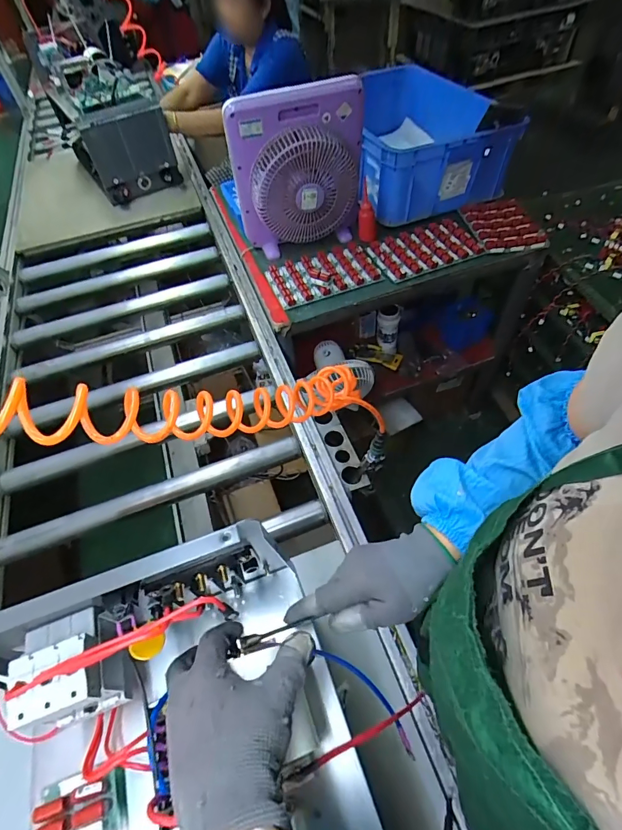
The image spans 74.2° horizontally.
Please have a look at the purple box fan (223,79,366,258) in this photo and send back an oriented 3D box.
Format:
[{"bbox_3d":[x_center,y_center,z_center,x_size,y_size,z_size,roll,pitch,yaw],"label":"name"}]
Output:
[{"bbox_3d":[-0.020,-0.591,1.026,0.332,0.356,0.103,-9,54,-2],"label":"purple box fan"}]

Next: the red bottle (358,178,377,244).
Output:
[{"bbox_3d":[0.156,-0.549,1.124,0.051,0.152,0.048,4,55,7],"label":"red bottle"}]

